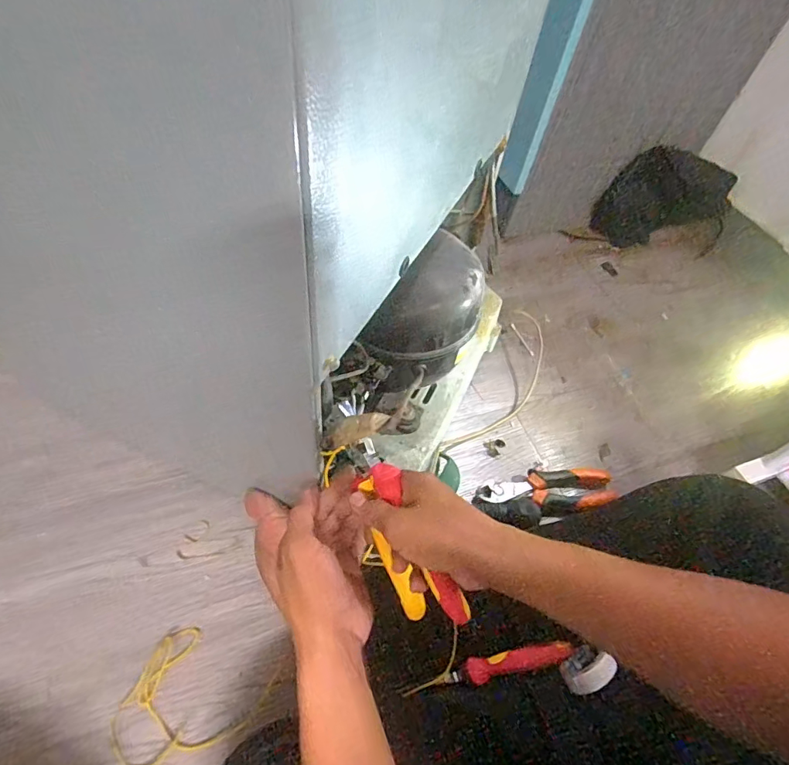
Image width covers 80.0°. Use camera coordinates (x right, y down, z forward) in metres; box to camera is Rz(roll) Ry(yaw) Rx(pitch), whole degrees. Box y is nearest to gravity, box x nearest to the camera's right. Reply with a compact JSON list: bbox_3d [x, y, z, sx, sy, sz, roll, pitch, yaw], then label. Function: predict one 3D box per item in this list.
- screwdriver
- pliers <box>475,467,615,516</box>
[{"bbox_3d":[0.089,0.277,0.455,0.161,0.021,0.022,-18,55,7],"label":"screwdriver"},{"bbox_3d":[0.198,0.139,0.596,0.174,0.016,0.064,-5,37,-7],"label":"pliers"}]

